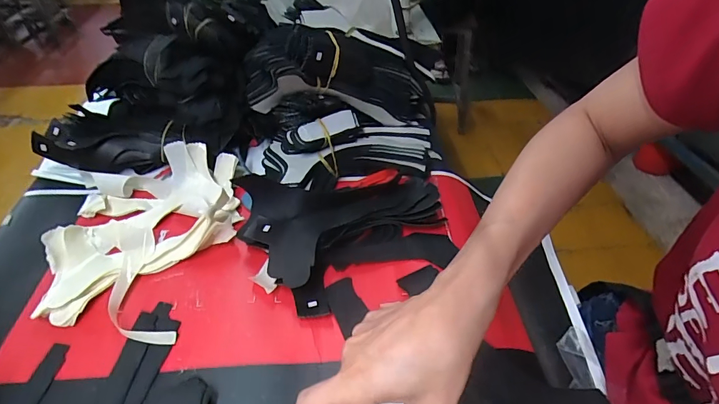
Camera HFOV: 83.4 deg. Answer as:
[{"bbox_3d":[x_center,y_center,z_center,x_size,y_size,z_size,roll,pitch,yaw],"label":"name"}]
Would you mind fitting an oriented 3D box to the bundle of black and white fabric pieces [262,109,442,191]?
[{"bbox_3d":[-0.005,-0.068,0.482,0.213,0.063,0.097,-15,46,-15],"label":"bundle of black and white fabric pieces"}]

